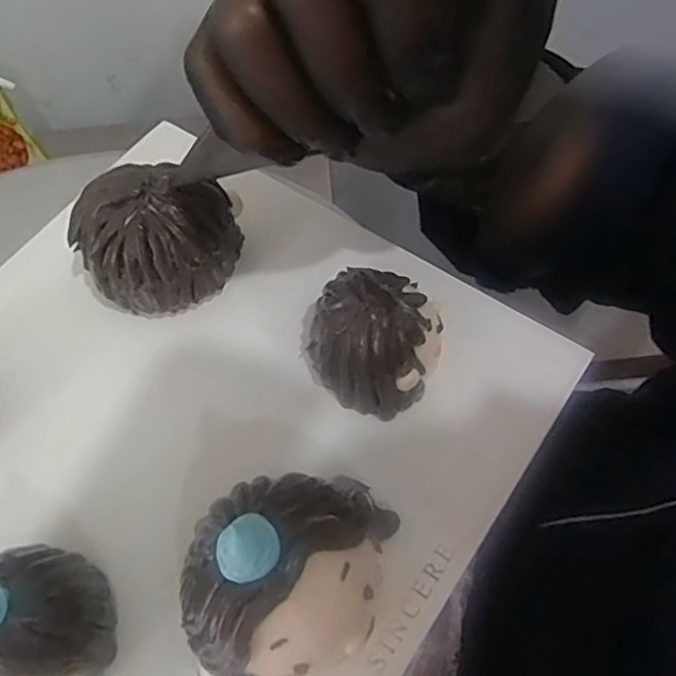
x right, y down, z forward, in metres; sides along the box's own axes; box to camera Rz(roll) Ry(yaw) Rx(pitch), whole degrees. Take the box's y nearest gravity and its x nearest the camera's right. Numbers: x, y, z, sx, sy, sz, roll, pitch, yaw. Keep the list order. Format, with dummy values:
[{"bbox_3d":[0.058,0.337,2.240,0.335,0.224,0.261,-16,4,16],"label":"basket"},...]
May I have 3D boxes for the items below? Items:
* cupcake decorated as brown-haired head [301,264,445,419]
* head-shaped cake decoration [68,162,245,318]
[{"bbox_3d":[0.011,-0.003,0.214,0.050,0.036,0.045,23,67,15],"label":"cupcake decorated as brown-haired head"},{"bbox_3d":[-0.064,-0.035,0.232,0.052,0.044,0.046,10,64,9],"label":"head-shaped cake decoration"}]

